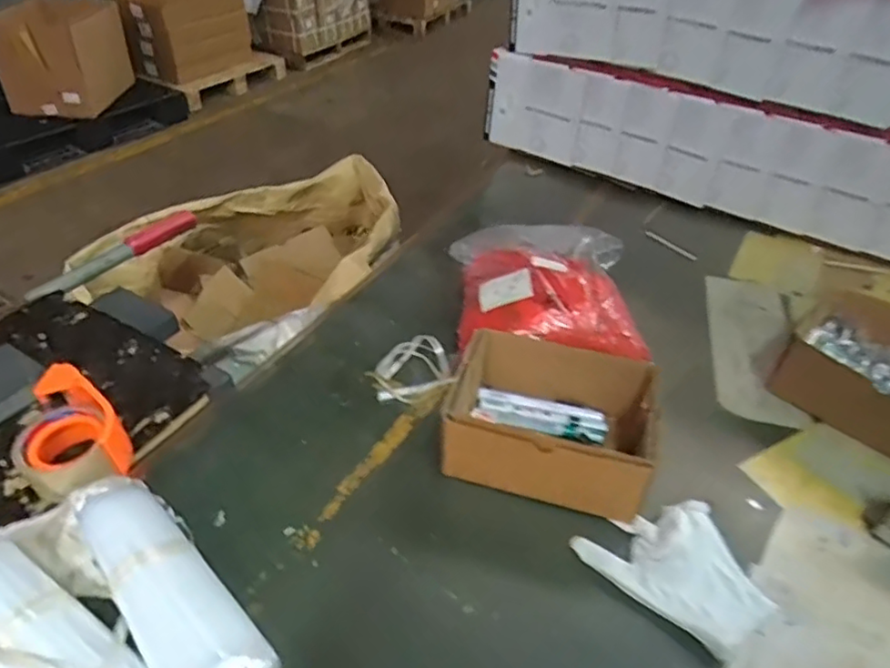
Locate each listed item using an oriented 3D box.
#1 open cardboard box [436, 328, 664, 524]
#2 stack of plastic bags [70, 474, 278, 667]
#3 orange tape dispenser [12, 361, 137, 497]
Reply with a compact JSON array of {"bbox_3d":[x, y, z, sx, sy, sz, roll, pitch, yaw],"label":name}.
[{"bbox_3d":[0.113,0.090,0.654,0.205,0.092,0.165,13,41,12],"label":"open cardboard box"},{"bbox_3d":[-0.233,0.216,0.517,0.076,0.044,0.244,-30,49,-32],"label":"stack of plastic bags"},{"bbox_3d":[-0.395,0.104,0.635,0.132,0.061,0.094,31,48,30],"label":"orange tape dispenser"}]

